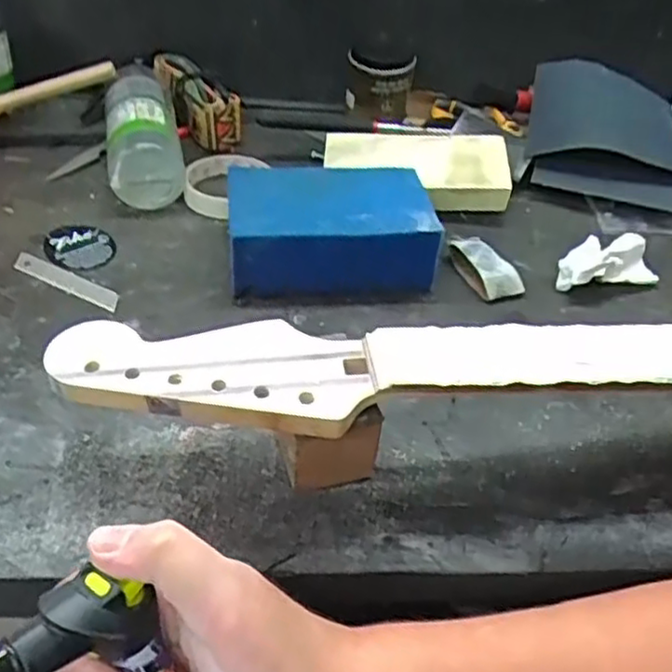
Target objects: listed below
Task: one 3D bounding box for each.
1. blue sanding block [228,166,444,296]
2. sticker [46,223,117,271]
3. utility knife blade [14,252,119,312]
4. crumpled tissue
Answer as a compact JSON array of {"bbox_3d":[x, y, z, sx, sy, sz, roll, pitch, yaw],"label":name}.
[{"bbox_3d":[-0.005,-0.089,0.565,0.158,0.063,0.115,-2,41,-9],"label":"blue sanding block"},{"bbox_3d":[-0.212,-0.075,0.574,0.055,0.004,0.061,-4,41,-12],"label":"sticker"},{"bbox_3d":[-0.210,-0.044,0.540,0.101,0.004,0.021,22,43,18],"label":"utility knife blade"},{"bbox_3d":[0.223,-0.062,0.579,0.092,0.030,0.052,-10,43,-18],"label":"crumpled tissue"}]

